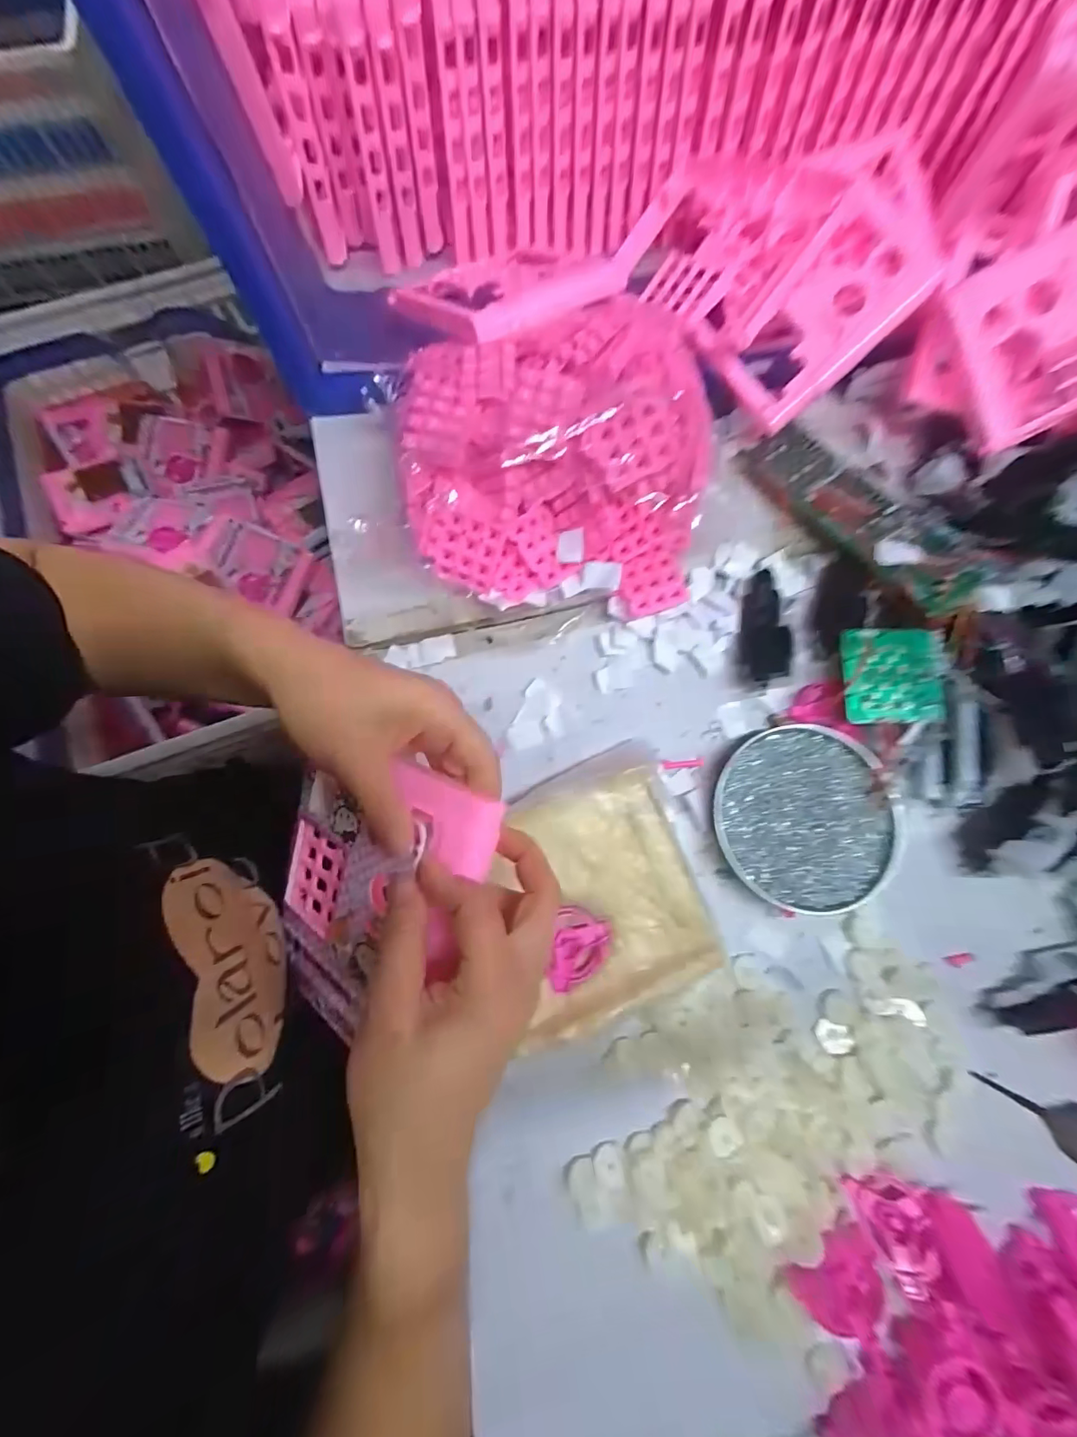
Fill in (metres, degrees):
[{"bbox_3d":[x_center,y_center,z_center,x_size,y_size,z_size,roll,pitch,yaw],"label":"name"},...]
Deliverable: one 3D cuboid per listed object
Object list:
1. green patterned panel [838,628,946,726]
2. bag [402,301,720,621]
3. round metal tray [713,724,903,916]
[{"bbox_3d":[0.271,-0.033,0.374,0.070,0.007,0.072,0,80,3],"label":"green patterned panel"},{"bbox_3d":[0.014,-0.197,0.374,0.227,0.100,0.201,0,77,0],"label":"bag"},{"bbox_3d":[0.204,0.075,0.372,0.129,0.020,0.132,0,77,0],"label":"round metal tray"}]

